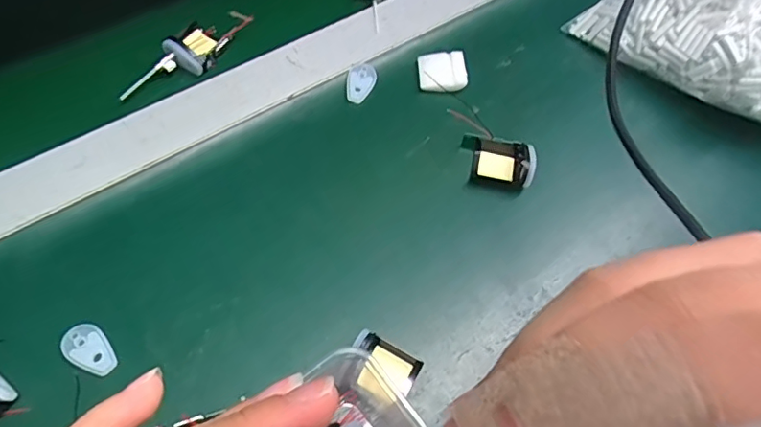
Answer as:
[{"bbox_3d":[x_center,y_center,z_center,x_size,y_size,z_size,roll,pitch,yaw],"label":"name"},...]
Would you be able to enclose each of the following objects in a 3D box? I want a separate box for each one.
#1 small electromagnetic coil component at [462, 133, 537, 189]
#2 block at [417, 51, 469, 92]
[{"bbox_3d":[0.085,-0.039,0.383,0.050,0.016,0.033,10,62,1],"label":"small electromagnetic coil component"},{"bbox_3d":[0.050,-0.115,0.426,0.037,0.009,0.035,-2,63,-6],"label":"block"}]

